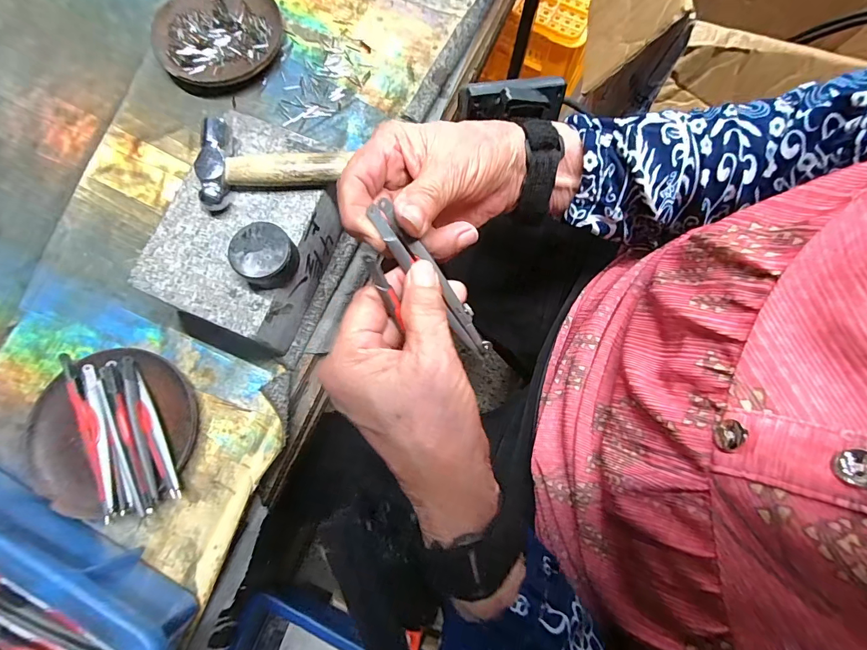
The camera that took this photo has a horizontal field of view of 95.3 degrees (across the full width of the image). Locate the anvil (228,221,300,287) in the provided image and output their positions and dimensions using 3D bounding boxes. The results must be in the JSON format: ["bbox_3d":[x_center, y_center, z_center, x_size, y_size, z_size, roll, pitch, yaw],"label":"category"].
[{"bbox_3d":[-0.106,-0.043,0.252,0.036,0.021,0.038,0,77,-1],"label":"anvil"}]

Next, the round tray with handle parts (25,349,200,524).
[{"bbox_3d":[-0.233,0.077,0.284,0.113,0.020,0.110,0,77,-1],"label":"round tray with handle parts"}]

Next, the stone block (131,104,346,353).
[{"bbox_3d":[-0.127,-0.068,0.298,0.107,0.062,0.152,24,78,4],"label":"stone block"}]

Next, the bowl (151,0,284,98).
[{"bbox_3d":[-0.199,-0.271,0.367,0.111,0.015,0.118,0,77,-1],"label":"bowl"}]

